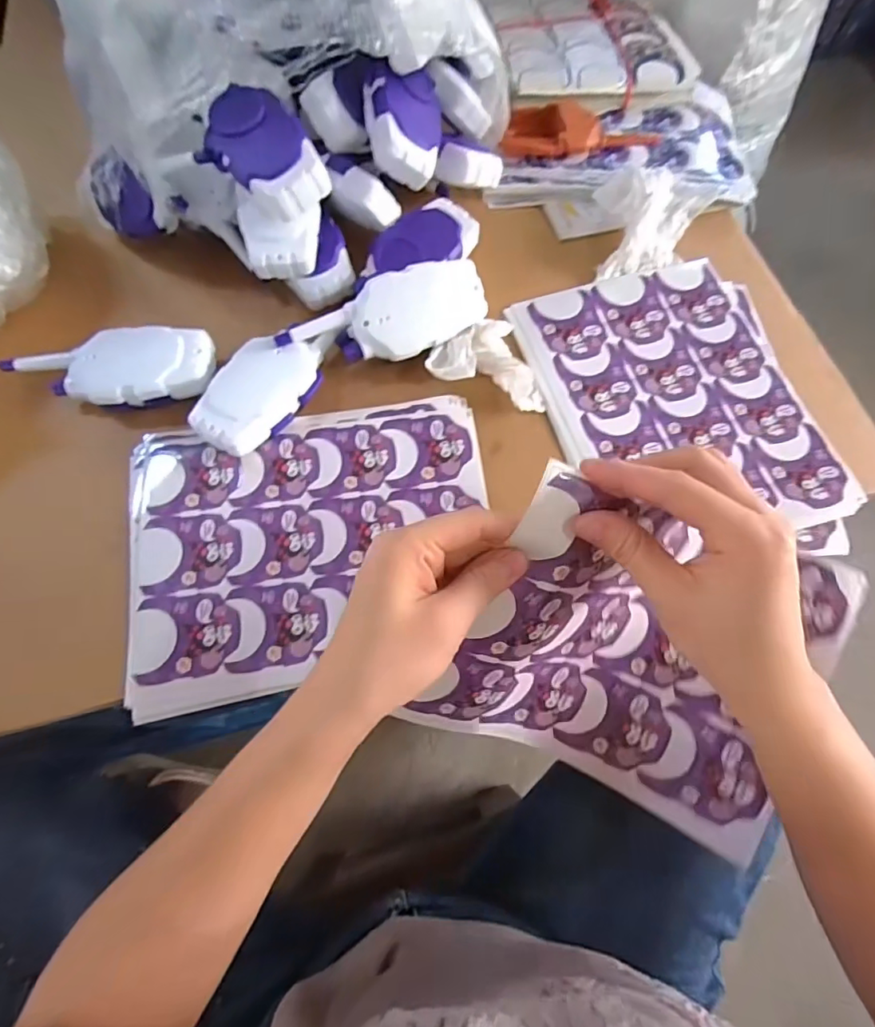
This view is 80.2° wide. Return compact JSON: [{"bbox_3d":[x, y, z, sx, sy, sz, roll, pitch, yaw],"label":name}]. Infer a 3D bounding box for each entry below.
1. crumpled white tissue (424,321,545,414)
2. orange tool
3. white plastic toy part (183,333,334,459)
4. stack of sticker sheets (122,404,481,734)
[{"bbox_3d":[0.045,-0.126,0.427,0.097,0.029,0.069,14,69,5],"label":"crumpled white tissue"},{"bbox_3d":[0.143,-0.381,0.519,0.158,0.022,0.055,-1,69,-1],"label":"orange tool"},{"bbox_3d":[-0.134,-0.103,0.414,0.058,0.035,0.129,33,72,11],"label":"white plastic toy part"},{"bbox_3d":[-0.092,0.019,0.386,0.263,0.010,0.206,-9,69,-4],"label":"stack of sticker sheets"}]

